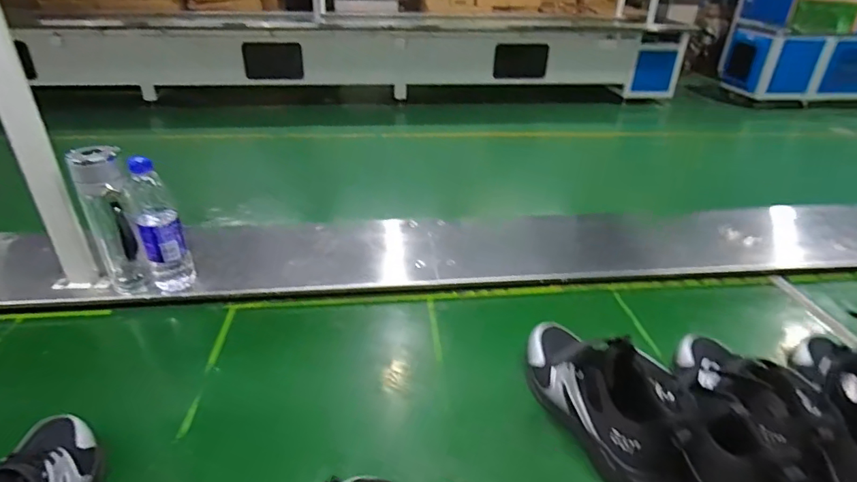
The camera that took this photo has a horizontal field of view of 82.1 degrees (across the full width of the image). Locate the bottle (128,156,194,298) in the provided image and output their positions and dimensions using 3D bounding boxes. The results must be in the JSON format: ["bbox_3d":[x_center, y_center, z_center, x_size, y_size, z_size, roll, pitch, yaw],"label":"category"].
[{"bbox_3d":[-0.430,-0.010,0.787,0.068,0.233,0.054,-17,35,-28],"label":"bottle"}]

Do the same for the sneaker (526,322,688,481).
[{"bbox_3d":[0.219,0.173,0.619,0.113,0.114,0.261,-12,33,-22],"label":"sneaker"}]

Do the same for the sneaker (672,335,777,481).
[{"bbox_3d":[0.353,0.209,0.595,0.117,0.125,0.259,14,33,21],"label":"sneaker"}]

